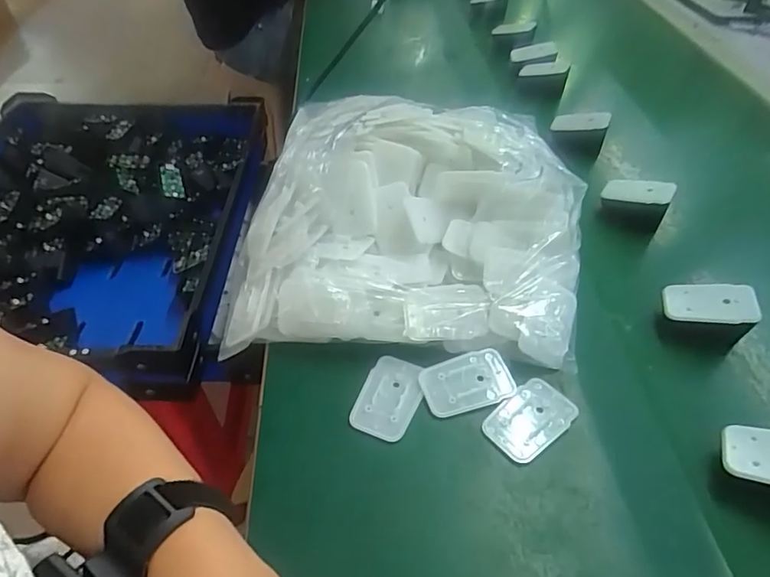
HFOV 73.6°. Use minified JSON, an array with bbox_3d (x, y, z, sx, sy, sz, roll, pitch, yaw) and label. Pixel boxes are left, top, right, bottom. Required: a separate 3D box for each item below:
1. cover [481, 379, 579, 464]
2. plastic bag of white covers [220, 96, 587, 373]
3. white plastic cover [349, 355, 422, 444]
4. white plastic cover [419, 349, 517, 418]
[{"bbox_3d":[0.108,0.096,0.384,0.065,0.006,0.044,-31,55,-28],"label":"cover"},{"bbox_3d":[0.025,-0.071,0.485,0.300,0.097,0.282,3,46,1],"label":"plastic bag of white covers"},{"bbox_3d":[0.004,0.083,0.398,0.044,0.009,0.067,18,48,15],"label":"white plastic cover"},{"bbox_3d":[0.064,0.073,0.404,0.071,0.012,0.044,-12,47,-13],"label":"white plastic cover"}]

